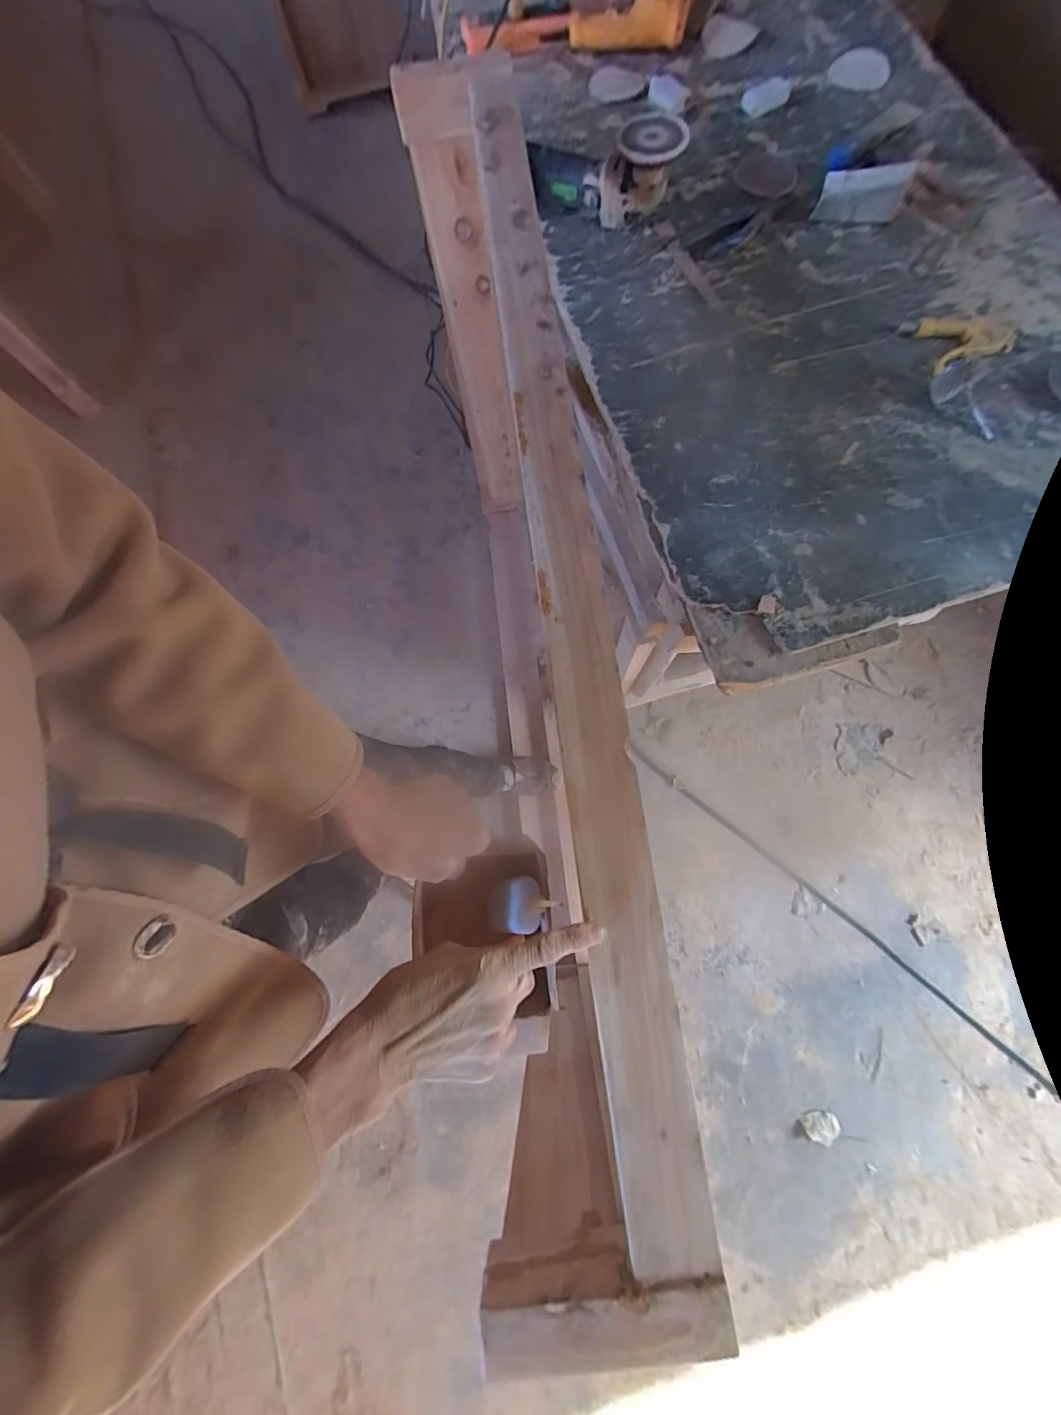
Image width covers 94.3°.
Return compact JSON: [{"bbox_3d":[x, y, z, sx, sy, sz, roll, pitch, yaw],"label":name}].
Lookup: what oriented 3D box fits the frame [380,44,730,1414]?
[{"bbox_3d":[-0.011,-0.105,0.863,0.142,0.860,1.263,-7,74,0],"label":"frame"}]

